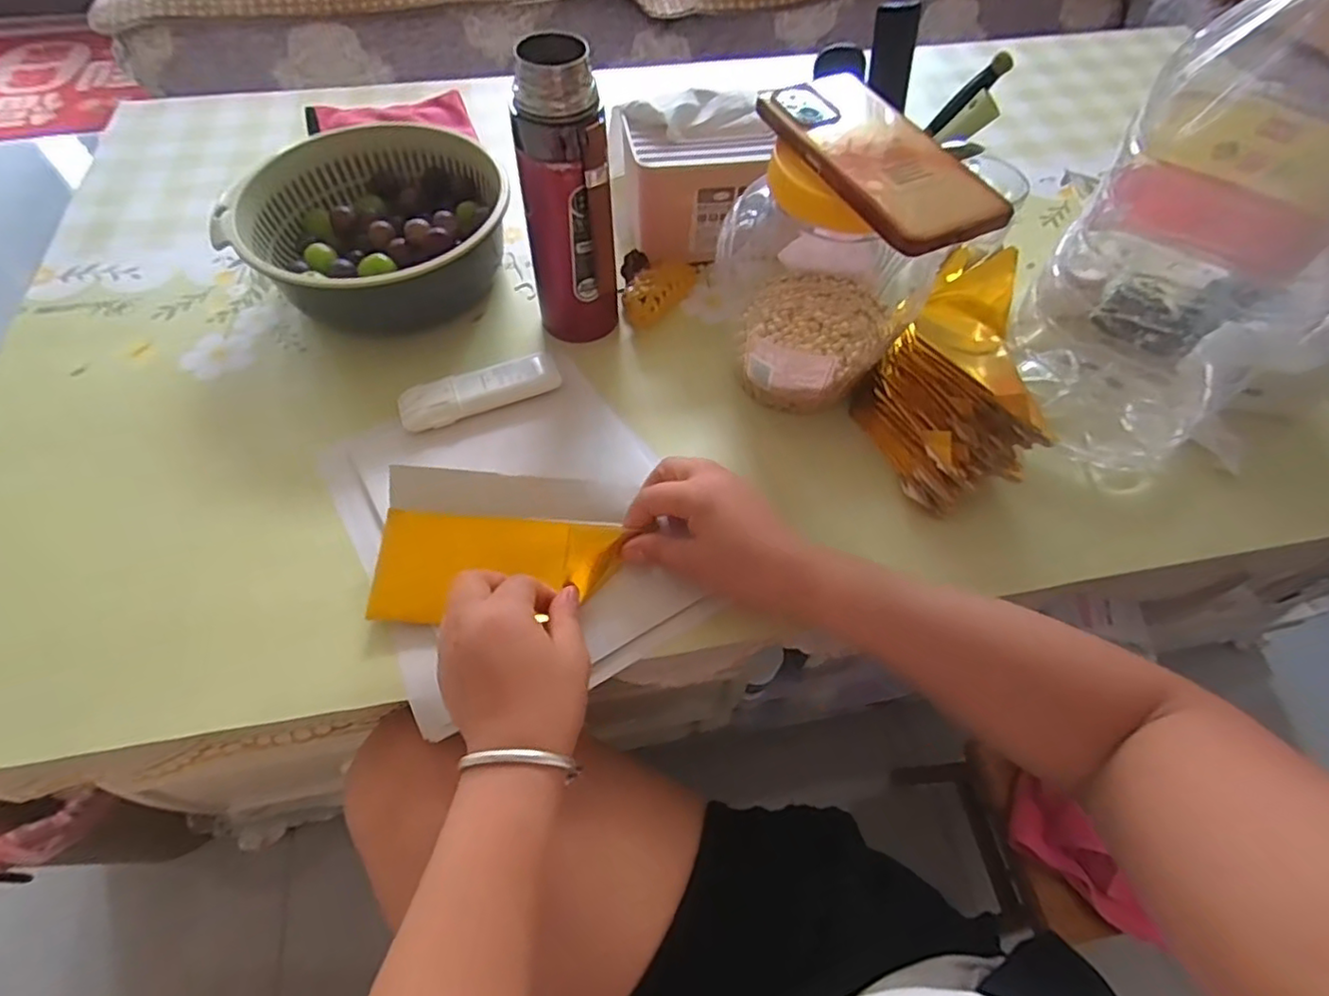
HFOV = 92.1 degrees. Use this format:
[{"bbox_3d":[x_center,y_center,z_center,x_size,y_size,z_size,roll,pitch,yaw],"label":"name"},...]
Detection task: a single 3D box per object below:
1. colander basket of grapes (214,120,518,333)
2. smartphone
[{"bbox_3d":[-0.260,-0.248,0.582,0.231,0.077,0.189,-18,60,-12],"label":"colander basket of grapes"},{"bbox_3d":[0.125,-0.203,0.378,0.073,0.014,0.159,-22,61,-15],"label":"smartphone"}]

